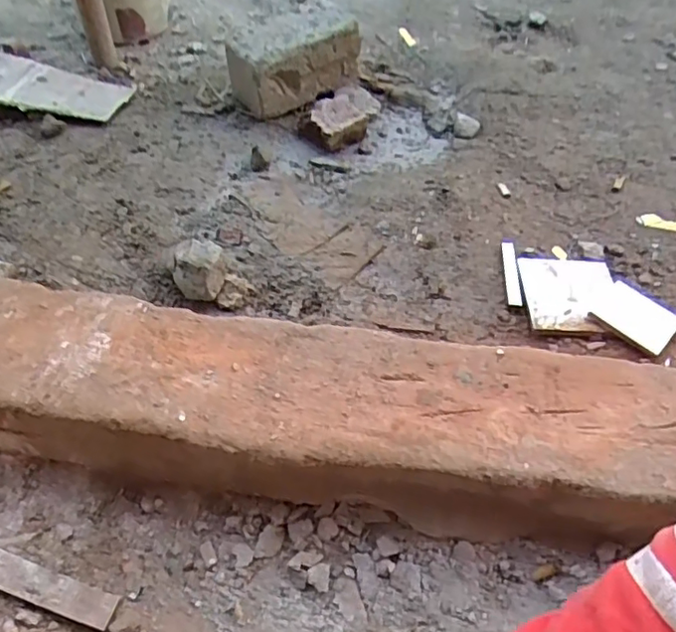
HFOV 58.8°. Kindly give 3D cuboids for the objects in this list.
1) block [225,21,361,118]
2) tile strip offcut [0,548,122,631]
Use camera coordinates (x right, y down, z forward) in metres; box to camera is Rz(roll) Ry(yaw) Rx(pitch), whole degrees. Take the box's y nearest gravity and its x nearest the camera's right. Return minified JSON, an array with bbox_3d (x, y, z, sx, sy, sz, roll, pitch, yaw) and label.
[{"bbox_3d":[-0.068,-0.404,0.975,0.201,0.102,0.104,-27,54,-22],"label":"block"},{"bbox_3d":[-0.244,0.225,0.500,0.123,0.005,0.028,19,49,5],"label":"tile strip offcut"}]

